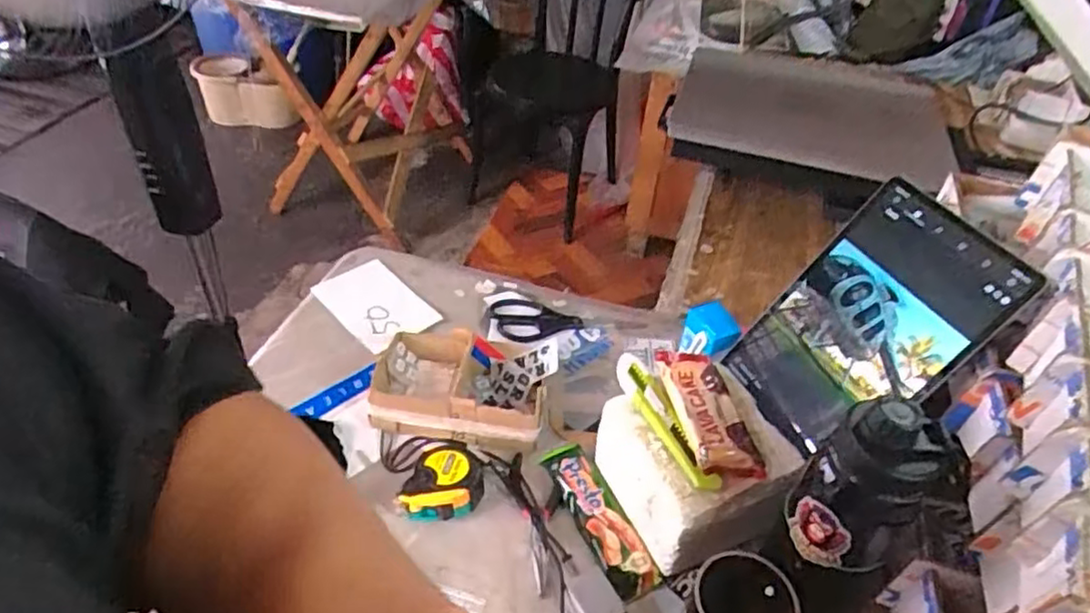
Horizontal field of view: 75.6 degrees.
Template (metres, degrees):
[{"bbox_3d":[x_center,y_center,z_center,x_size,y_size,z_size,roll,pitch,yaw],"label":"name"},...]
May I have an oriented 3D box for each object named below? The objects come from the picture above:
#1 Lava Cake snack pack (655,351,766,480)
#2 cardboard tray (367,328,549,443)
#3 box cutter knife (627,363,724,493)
[{"bbox_3d":[0.148,0.094,0.639,0.060,0.021,0.132,-4,43,-12],"label":"Lava Cake snack pack"},{"bbox_3d":[-0.093,0.086,0.764,0.181,0.063,0.111,7,42,0],"label":"cardboard tray"},{"bbox_3d":[0.110,0.106,0.632,0.020,0.017,0.138,-15,47,-23],"label":"box cutter knife"}]

